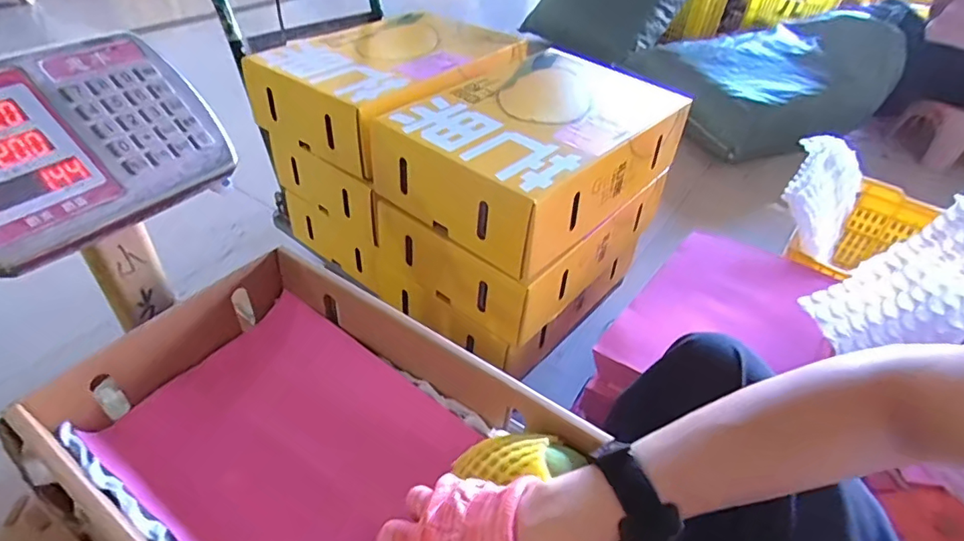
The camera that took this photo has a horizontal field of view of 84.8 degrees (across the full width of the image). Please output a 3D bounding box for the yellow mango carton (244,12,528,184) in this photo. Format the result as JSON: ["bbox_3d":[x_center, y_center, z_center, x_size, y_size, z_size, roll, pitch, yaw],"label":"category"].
[{"bbox_3d":[-0.142,-0.323,0.918,0.312,0.125,0.378,30,47,26],"label":"yellow mango carton"}]

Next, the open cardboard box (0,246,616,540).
[{"bbox_3d":[-0.154,0.155,0.457,0.397,0.106,0.268,26,45,22],"label":"open cardboard box"}]

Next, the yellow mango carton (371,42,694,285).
[{"bbox_3d":[0.079,-0.208,0.813,0.324,0.119,0.429,31,47,27],"label":"yellow mango carton"}]

